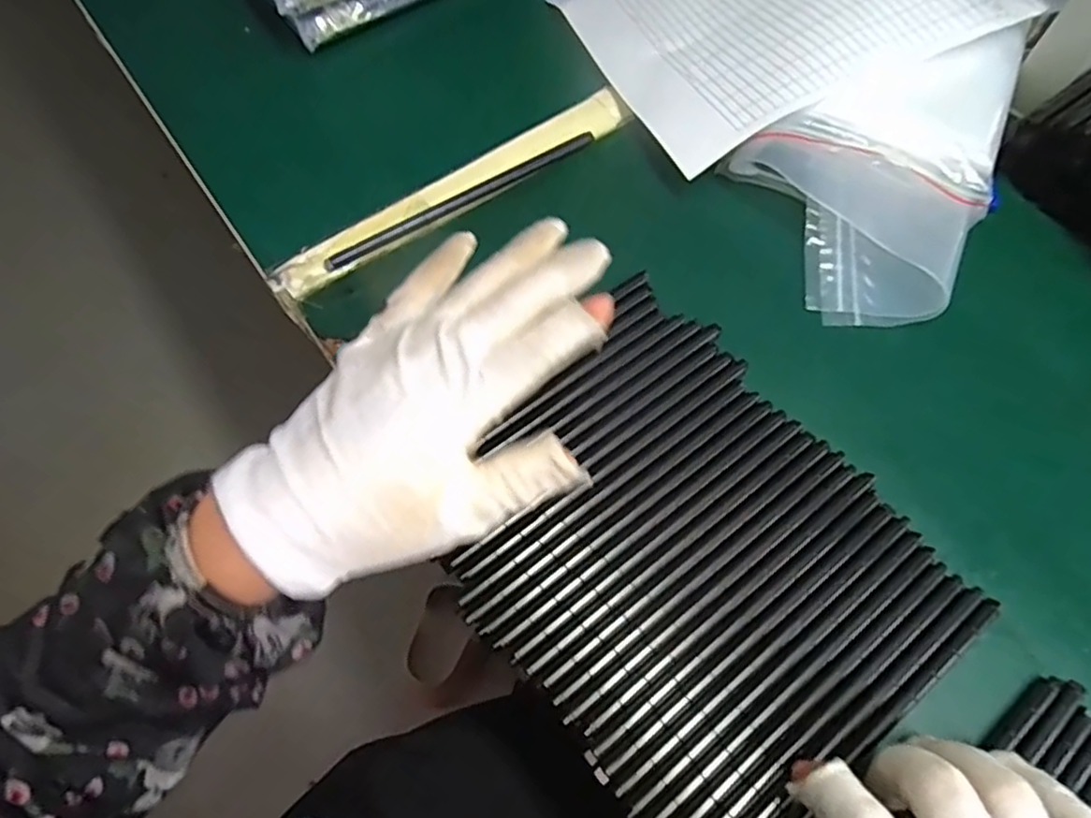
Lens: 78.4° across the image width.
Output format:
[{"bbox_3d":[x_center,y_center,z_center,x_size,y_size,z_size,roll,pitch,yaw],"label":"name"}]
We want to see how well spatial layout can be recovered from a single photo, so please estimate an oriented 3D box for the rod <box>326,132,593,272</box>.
[{"bbox_3d":[-0.045,-0.121,0.383,0.172,0.006,0.011,-32,68,-13],"label":"rod"}]

